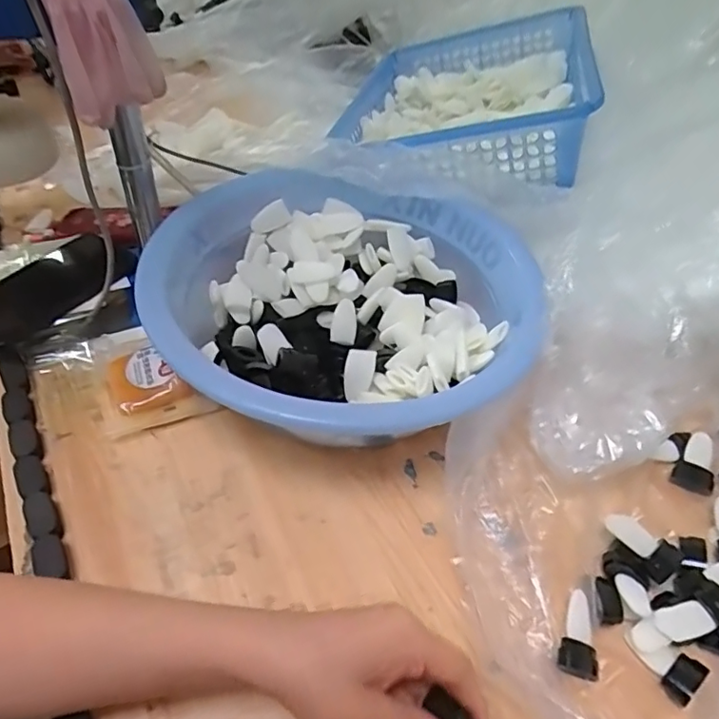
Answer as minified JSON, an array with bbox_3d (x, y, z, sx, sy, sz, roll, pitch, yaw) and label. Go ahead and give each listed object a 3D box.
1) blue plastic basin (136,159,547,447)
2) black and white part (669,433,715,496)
[{"bbox_3d":[-0.003,-0.056,0.498,0.302,0.101,0.325,3,47,-3],"label":"blue plastic basin"},{"bbox_3d":[0.292,0.089,0.470,0.031,0.011,0.054,24,75,16],"label":"black and white part"}]

